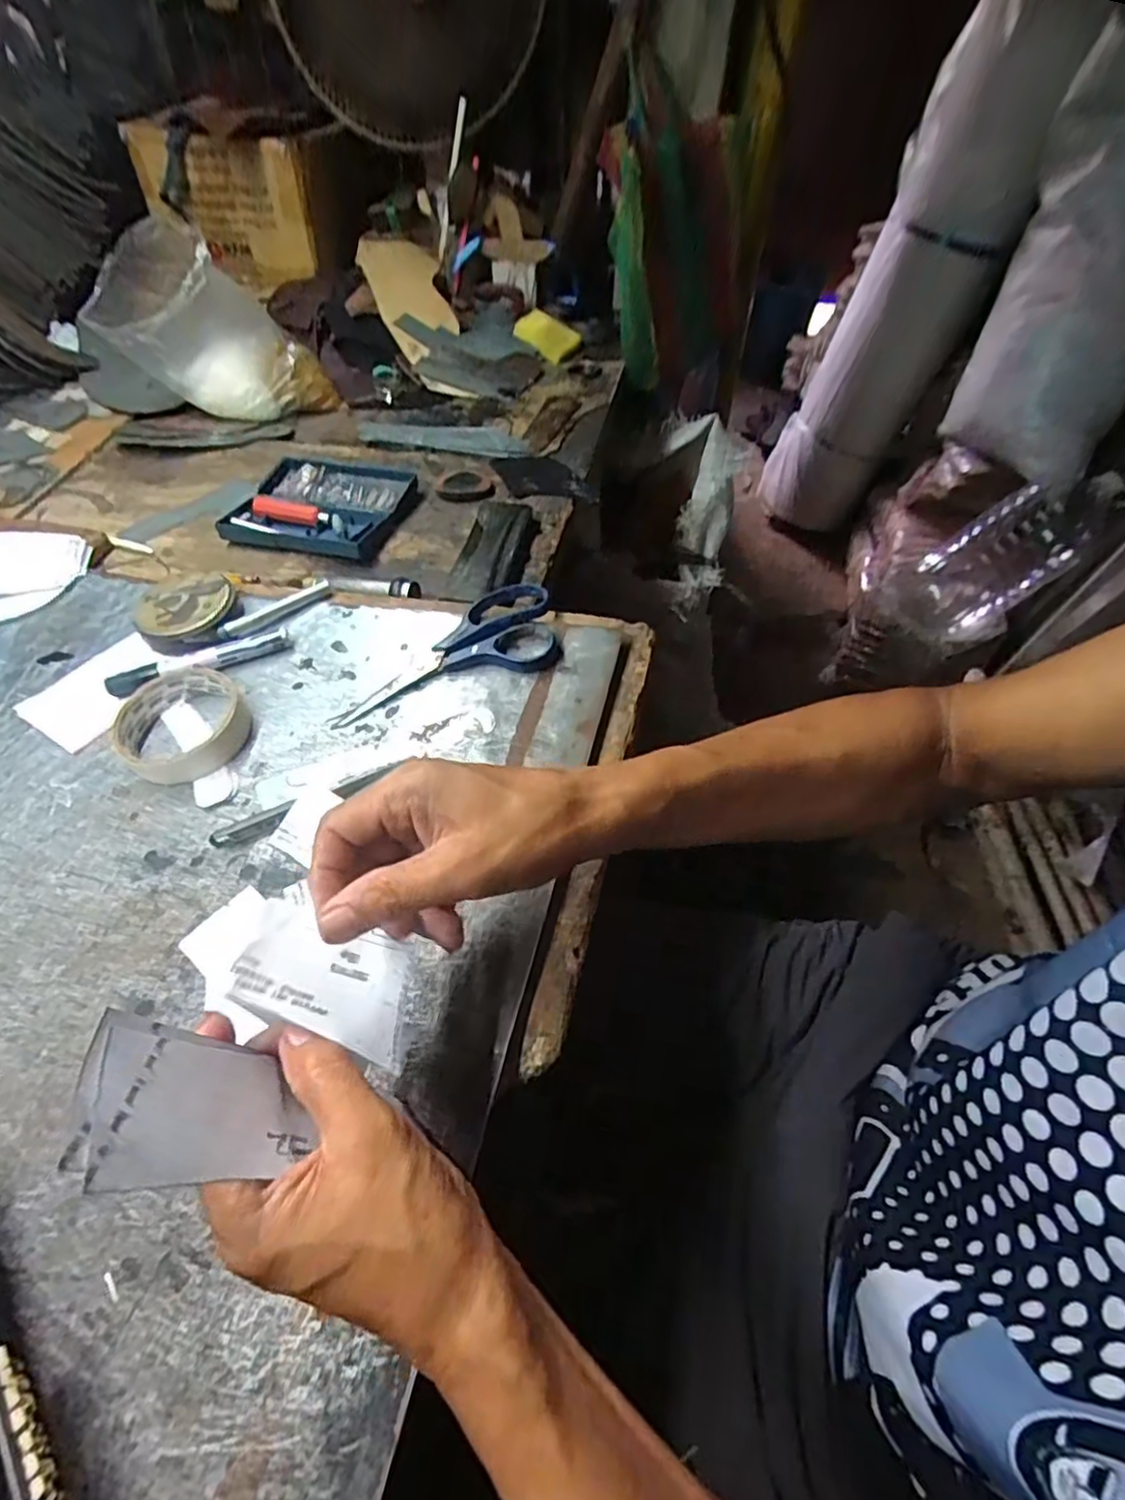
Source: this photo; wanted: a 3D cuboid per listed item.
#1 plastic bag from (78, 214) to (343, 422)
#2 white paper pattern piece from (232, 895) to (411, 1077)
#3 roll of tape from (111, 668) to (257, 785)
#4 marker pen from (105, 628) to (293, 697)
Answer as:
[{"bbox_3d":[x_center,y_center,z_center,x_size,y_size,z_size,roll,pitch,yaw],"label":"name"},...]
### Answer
[{"bbox_3d":[-0.394,-0.460,0.740,0.229,0.167,0.086,-10,55,-8],"label":"plastic bag"},{"bbox_3d":[-0.098,0.097,0.283,0.075,0.010,0.050,30,37,-9],"label":"white paper pattern piece"},{"bbox_3d":[-0.264,-0.019,0.463,0.084,0.024,0.086,-3,53,3],"label":"roll of tape"},{"bbox_3d":[-0.274,-0.065,0.503,0.133,0.017,0.019,-18,53,-8],"label":"marker pen"}]

